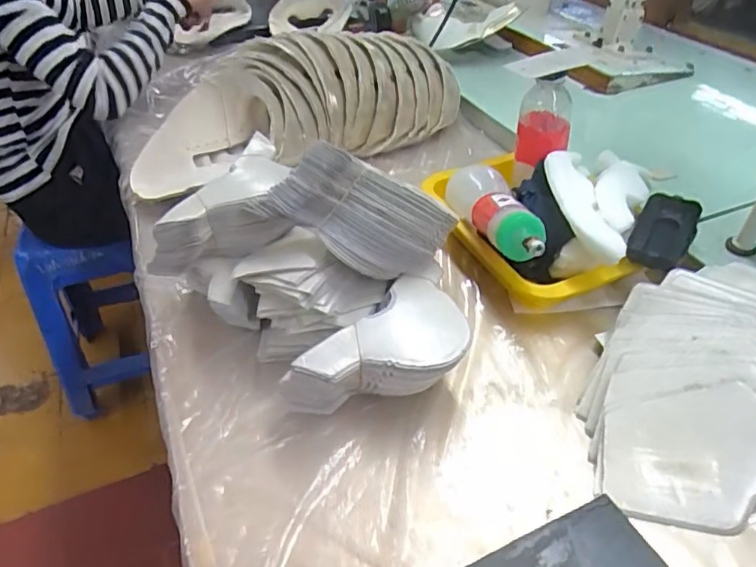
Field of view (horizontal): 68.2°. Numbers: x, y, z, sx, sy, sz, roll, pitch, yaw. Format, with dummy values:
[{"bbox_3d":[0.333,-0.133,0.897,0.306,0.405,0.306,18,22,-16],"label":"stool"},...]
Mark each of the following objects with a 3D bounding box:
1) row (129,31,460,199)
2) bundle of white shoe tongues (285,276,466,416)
[{"bbox_3d":[-0.093,-0.254,0.804,0.455,0.150,0.180,-18,43,-15],"label":"row"},{"bbox_3d":[-0.004,0.061,0.489,0.156,0.080,0.097,-7,41,-2],"label":"bundle of white shoe tongues"}]

